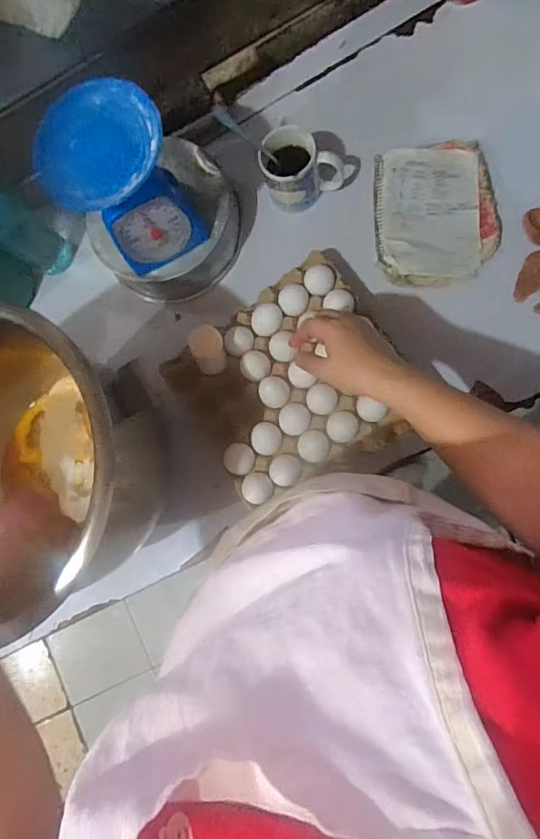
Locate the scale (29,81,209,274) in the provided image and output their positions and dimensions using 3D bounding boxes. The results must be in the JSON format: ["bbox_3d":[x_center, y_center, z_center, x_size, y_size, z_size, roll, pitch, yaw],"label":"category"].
[{"bbox_3d":[-0.195,-0.314,0.633,0.154,0.159,0.162,-24,82,3],"label":"scale"}]

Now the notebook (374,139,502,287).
[{"bbox_3d":[0.245,-0.306,0.696,0.176,0.025,0.210,-6,83,6],"label":"notebook"}]

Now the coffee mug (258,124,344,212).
[{"bbox_3d":[0.046,-0.373,0.706,0.112,0.093,0.076,-22,82,4],"label":"coffee mug"}]

